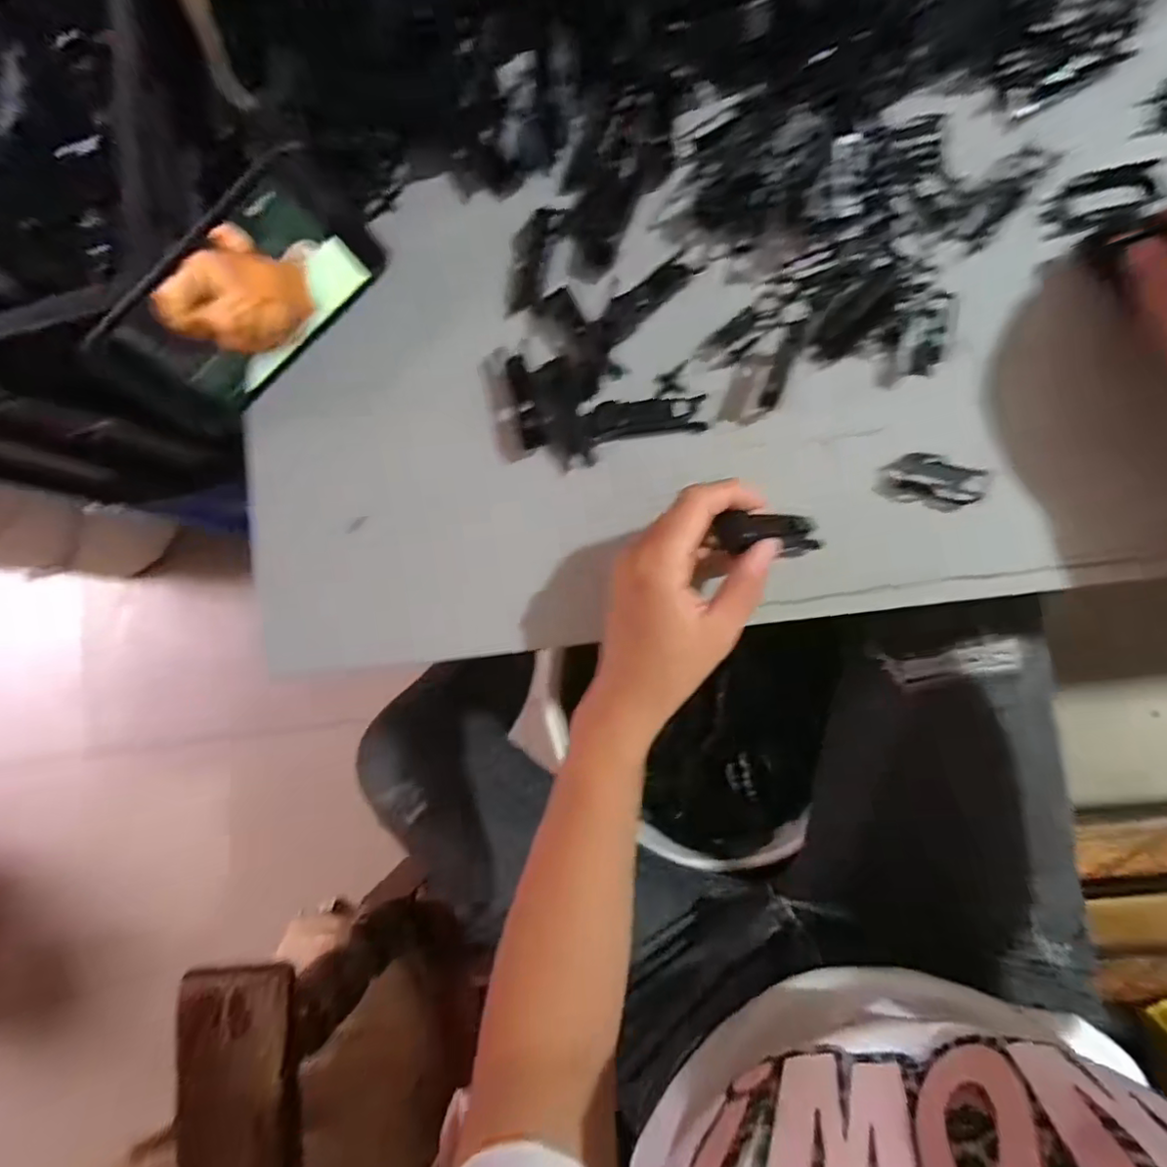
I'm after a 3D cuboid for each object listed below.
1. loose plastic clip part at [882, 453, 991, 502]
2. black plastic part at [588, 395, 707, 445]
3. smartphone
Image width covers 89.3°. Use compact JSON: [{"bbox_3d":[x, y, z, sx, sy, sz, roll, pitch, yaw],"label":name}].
[{"bbox_3d":[0.185,-0.056,0.311,0.047,0.008,0.021,20,92,23],"label":"loose plastic clip part"},{"bbox_3d":[0.036,-0.095,0.339,0.066,0.012,0.021,-8,84,10],"label":"black plastic part"},{"bbox_3d":[-0.198,-0.171,0.352,0.168,0.077,0.015,-47,46,-3],"label":"smartphone"}]

